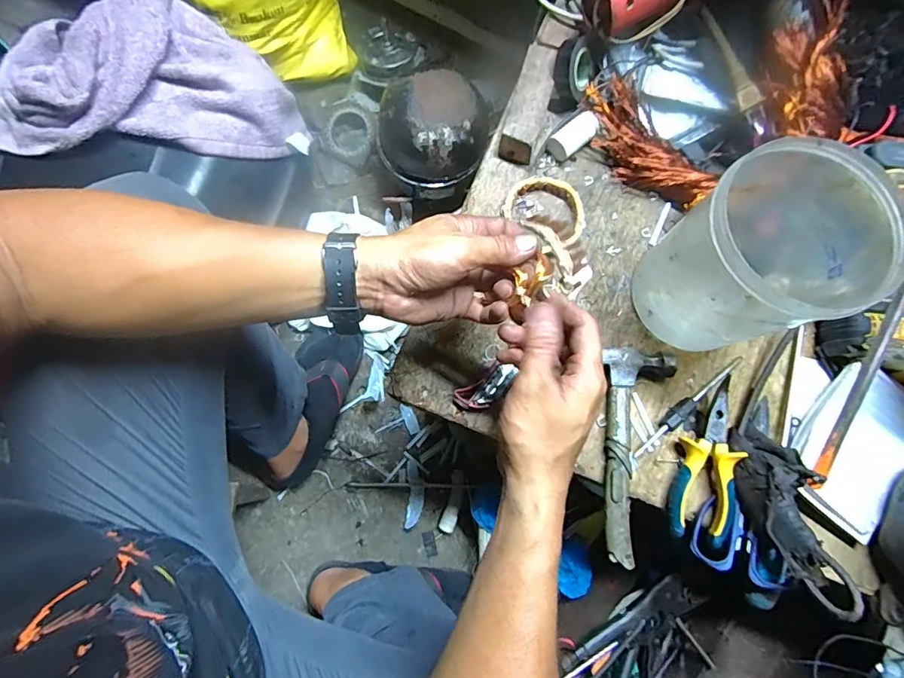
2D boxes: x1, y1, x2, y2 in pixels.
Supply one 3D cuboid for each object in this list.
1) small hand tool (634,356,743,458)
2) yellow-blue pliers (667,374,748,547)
[{"bbox_3d":[0.241,0.066,0.466,0.157,0.013,0.016,-39,81,-9],"label":"small hand tool"},{"bbox_3d":[0.249,0.116,0.441,0.055,0.026,0.148,16,78,2],"label":"yellow-blue pliers"}]

